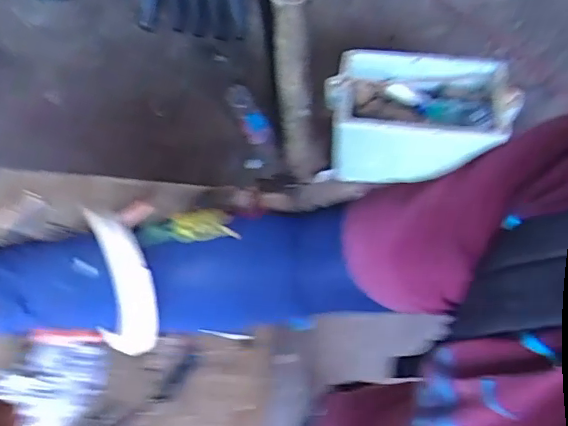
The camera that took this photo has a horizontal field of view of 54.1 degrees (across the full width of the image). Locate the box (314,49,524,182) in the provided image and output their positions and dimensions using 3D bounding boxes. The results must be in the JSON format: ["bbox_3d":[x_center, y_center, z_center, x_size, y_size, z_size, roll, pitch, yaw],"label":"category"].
[{"bbox_3d":[0.342,-0.247,1.484,0.466,0.264,0.239,2,60,3],"label":"box"}]

